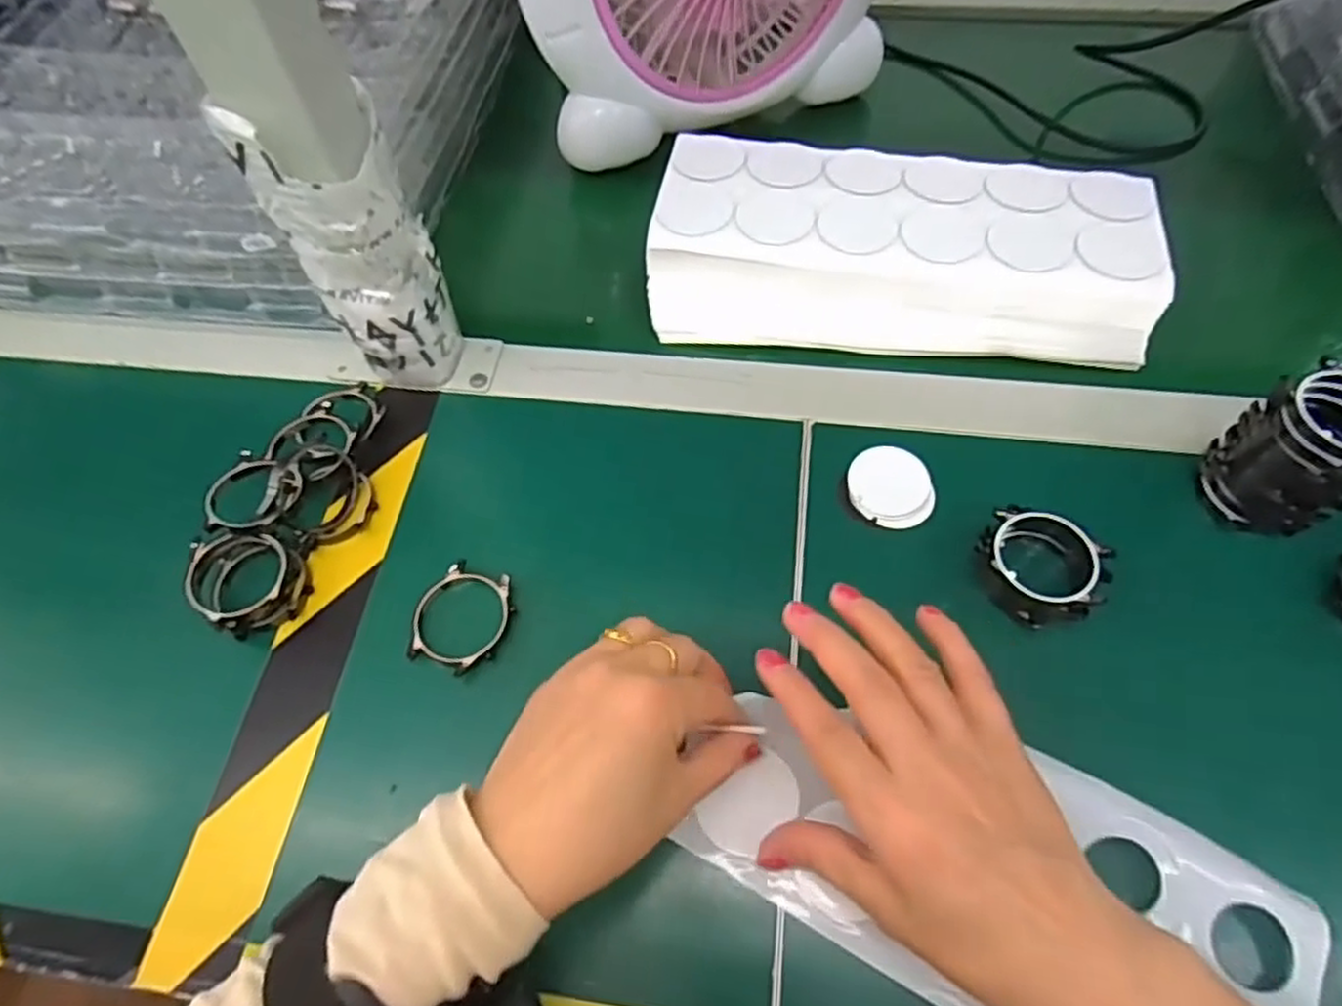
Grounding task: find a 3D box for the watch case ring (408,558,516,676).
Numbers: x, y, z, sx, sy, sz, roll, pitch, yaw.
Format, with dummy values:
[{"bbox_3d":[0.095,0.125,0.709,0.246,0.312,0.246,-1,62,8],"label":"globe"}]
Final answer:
[{"bbox_3d":[-0.101,0.055,0.353,0.044,0.008,0.052,15,62,11],"label":"watch case ring"}]

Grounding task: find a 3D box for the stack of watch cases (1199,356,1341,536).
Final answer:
[{"bbox_3d":[0.291,-0.023,0.340,0.049,0.067,0.058,-30,63,-14],"label":"stack of watch cases"}]

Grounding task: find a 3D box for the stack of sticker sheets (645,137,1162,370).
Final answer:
[{"bbox_3d":[0.131,-0.147,0.437,0.279,0.055,0.118,8,60,7],"label":"stack of sticker sheets"}]

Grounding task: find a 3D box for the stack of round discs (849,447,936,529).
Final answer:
[{"bbox_3d":[0.114,-0.009,0.383,0.041,0.006,0.046,-11,60,-4],"label":"stack of round discs"}]

